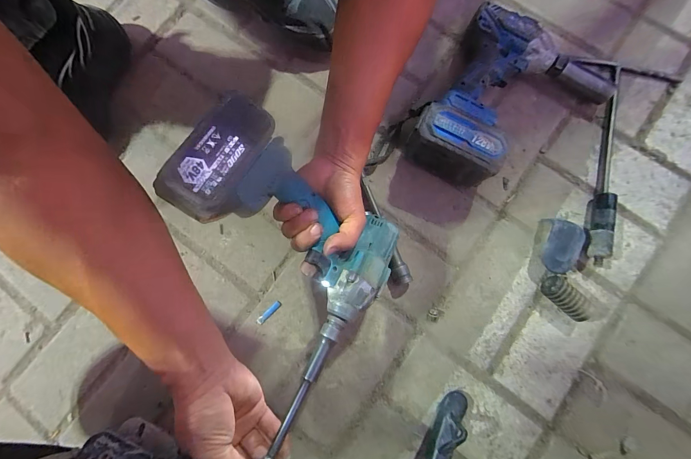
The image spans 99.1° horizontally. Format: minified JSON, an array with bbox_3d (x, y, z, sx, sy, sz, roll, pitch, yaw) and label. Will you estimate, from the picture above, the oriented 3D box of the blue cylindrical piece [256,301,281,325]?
[{"bbox_3d":[-0.105,0.113,0.401,0.040,0.005,0.009,-43,82,-7],"label":"blue cylindrical piece"}]

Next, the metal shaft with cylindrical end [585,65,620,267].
[{"bbox_3d":[0.376,-0.097,0.423,0.028,0.028,0.294,16,79,3],"label":"metal shaft with cylindrical end"}]

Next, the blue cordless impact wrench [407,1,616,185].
[{"bbox_3d":[0.228,-0.168,0.408,0.223,0.085,0.260,31,81,6],"label":"blue cordless impact wrench"}]

